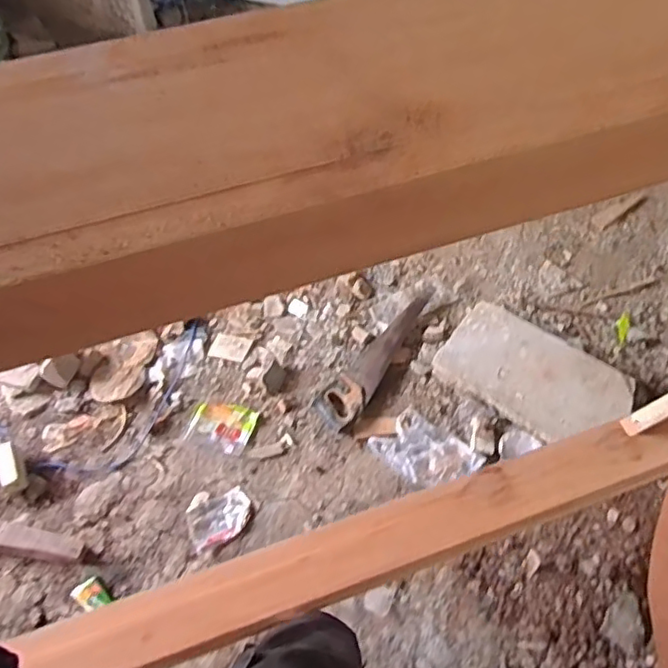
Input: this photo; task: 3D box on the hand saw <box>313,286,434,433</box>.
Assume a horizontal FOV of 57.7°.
[{"bbox_3d":[0.132,0.050,1.689,0.120,0.029,0.506,31,64,18],"label":"hand saw"}]

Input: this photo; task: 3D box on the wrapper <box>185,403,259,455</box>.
[{"bbox_3d":[-0.295,0.241,1.600,0.162,0.006,0.127,17,61,11],"label":"wrapper"}]

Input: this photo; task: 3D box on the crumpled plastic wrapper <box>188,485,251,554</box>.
[{"bbox_3d":[-0.276,0.438,1.466,0.146,0.029,0.129,-21,61,-11],"label":"crumpled plastic wrapper"}]

